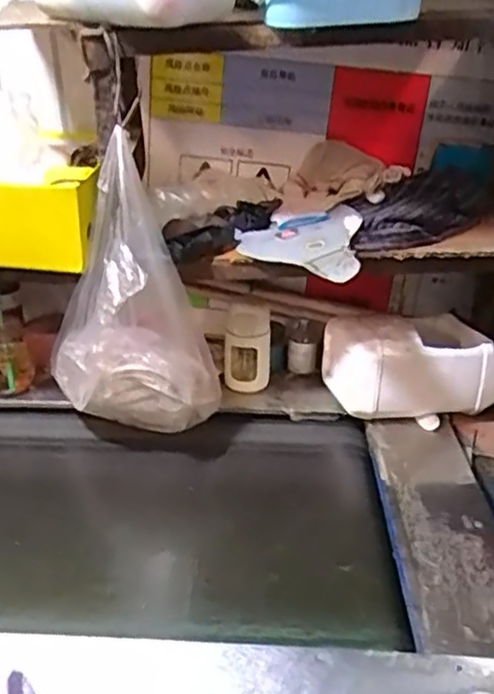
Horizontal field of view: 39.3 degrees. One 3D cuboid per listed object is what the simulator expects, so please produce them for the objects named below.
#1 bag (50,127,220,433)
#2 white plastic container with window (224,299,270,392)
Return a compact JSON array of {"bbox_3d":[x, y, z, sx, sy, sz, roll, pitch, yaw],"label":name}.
[{"bbox_3d":[-0.160,-0.067,0.958,0.221,0.365,0.194,-8,27,-16],"label":"bag"},{"bbox_3d":[0.000,0.003,1.145,0.077,0.155,0.048,1,26,2],"label":"white plastic container with window"}]

